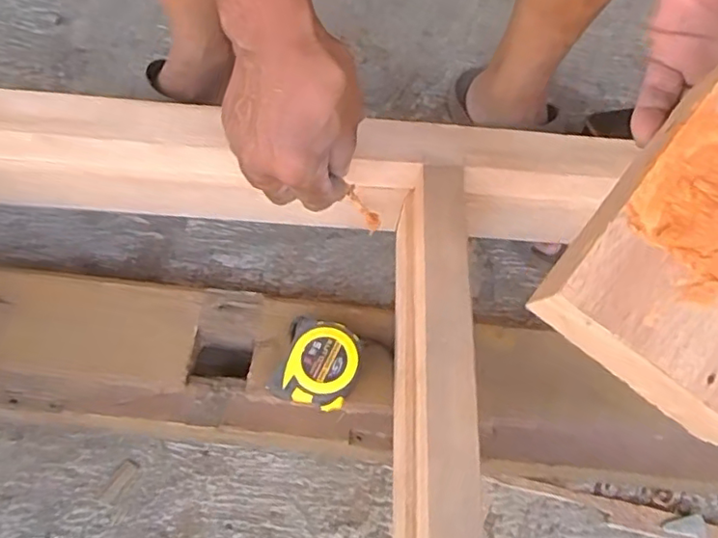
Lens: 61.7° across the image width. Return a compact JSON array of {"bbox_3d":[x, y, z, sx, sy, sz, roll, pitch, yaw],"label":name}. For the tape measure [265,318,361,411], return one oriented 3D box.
[{"bbox_3d":[-0.033,0.080,0.495,0.065,0.046,0.071,0,61,0],"label":"tape measure"}]

